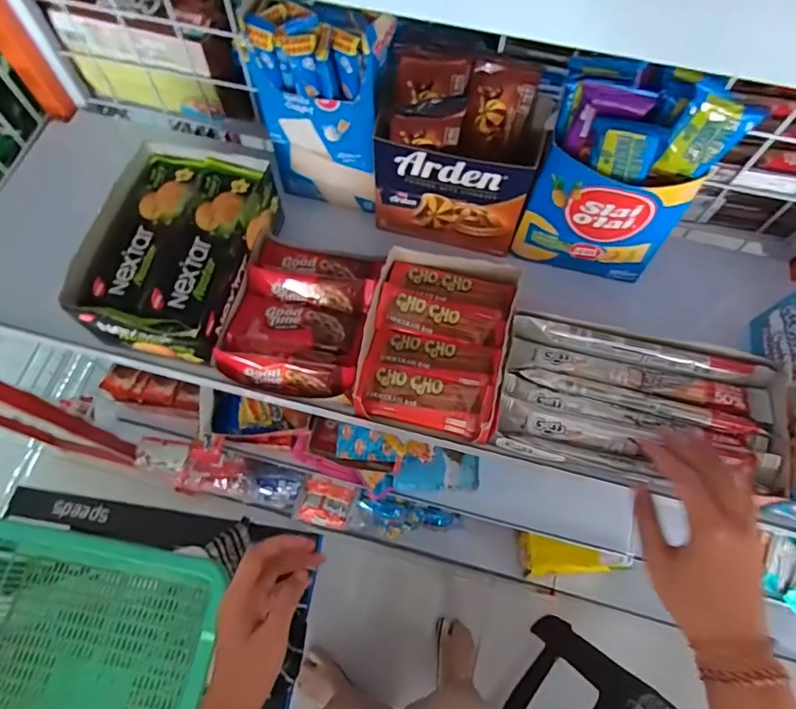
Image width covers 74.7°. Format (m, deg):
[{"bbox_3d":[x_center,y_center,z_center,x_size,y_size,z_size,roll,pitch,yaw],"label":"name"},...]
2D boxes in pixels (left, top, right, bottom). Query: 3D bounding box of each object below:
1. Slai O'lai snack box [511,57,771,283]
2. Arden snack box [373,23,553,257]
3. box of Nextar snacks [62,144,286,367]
[{"bbox_3d":[0.186,-0.157,0.450,0.125,0.196,0.087,11,68,3],"label":"Slai O'lai snack box"},{"bbox_3d":[0.056,-0.189,0.486,0.142,0.165,0.091,12,68,4],"label":"Arden snack box"},{"bbox_3d":[-0.203,-0.099,0.490,0.137,0.058,0.196,15,68,5],"label":"box of Nextar snacks"}]

